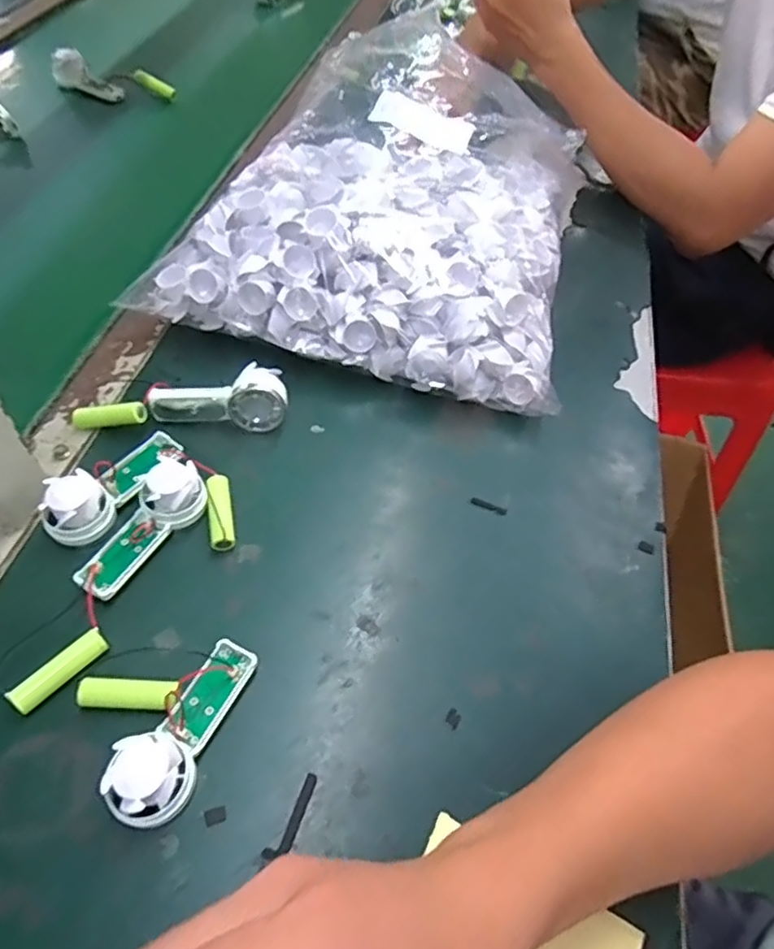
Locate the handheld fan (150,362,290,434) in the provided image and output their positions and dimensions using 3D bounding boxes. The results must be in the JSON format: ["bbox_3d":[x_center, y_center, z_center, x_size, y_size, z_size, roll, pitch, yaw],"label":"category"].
[{"bbox_3d":[-0.119,-0.056,0.450,0.094,0.037,0.035,6,54,-1],"label":"handheld fan"}]

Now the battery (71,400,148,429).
[{"bbox_3d":[-0.195,-0.042,0.436,0.054,0.013,0.014,-4,51,13],"label":"battery"}]

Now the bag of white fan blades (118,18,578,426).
[{"bbox_3d":[0.011,-0.254,0.554,0.319,0.136,0.374,13,54,5],"label":"bag of white fan blades"}]

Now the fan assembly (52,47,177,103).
[{"bbox_3d":[-0.342,-0.487,0.770,0.145,0.036,0.044,10,54,3],"label":"fan assembly"}]

